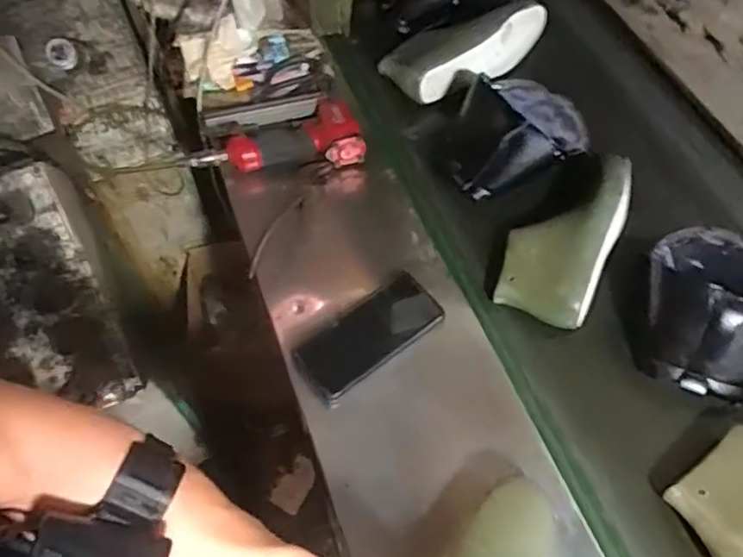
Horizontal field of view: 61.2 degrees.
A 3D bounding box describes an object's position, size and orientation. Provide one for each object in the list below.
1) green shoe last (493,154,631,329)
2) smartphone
[{"bbox_3d":[0.245,-0.060,0.794,0.117,0.109,0.234,22,61,14],"label":"green shoe last"},{"bbox_3d":[-0.002,0.064,0.711,0.173,0.011,0.079,-37,69,-17],"label":"smartphone"}]

